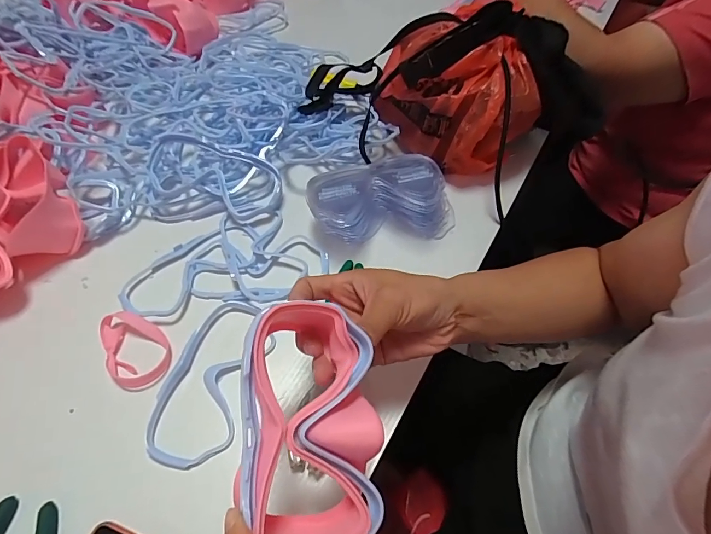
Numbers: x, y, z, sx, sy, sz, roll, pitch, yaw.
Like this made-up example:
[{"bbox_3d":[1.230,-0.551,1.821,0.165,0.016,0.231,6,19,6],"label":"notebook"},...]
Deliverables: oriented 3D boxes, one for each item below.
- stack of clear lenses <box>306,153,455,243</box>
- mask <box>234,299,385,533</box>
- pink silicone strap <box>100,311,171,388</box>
[{"bbox_3d":[0.028,-0.070,0.440,0.154,0.065,0.072,-9,56,-7],"label":"stack of clear lenses"},{"bbox_3d":[-0.024,0.082,0.229,0.075,0.060,0.118,1,55,-1],"label":"mask"},{"bbox_3d":[-0.199,0.071,0.366,0.049,0.013,0.075,-27,60,-19],"label":"pink silicone strap"}]

